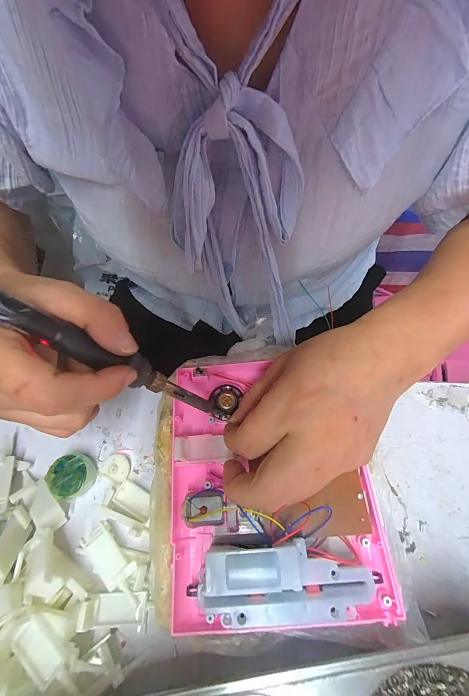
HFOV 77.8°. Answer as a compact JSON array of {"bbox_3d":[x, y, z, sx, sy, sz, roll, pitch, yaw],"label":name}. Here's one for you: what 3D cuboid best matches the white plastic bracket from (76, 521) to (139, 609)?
[{"bbox_3d":[-0.085,0.154,0.208,0.058,0.018,0.022,37,70,19],"label":"white plastic bracket"}]

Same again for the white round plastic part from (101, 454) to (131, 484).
[{"bbox_3d":[-0.098,0.099,0.241,0.024,0.006,0.021,20,66,13],"label":"white round plastic part"}]

